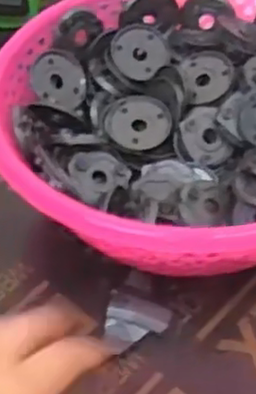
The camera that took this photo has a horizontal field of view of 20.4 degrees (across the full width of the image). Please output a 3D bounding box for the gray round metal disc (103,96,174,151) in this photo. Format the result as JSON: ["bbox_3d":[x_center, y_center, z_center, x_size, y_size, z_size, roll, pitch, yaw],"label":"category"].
[{"bbox_3d":[0.007,-0.051,0.480,0.045,0.006,0.040,-2,70,2],"label":"gray round metal disc"}]

